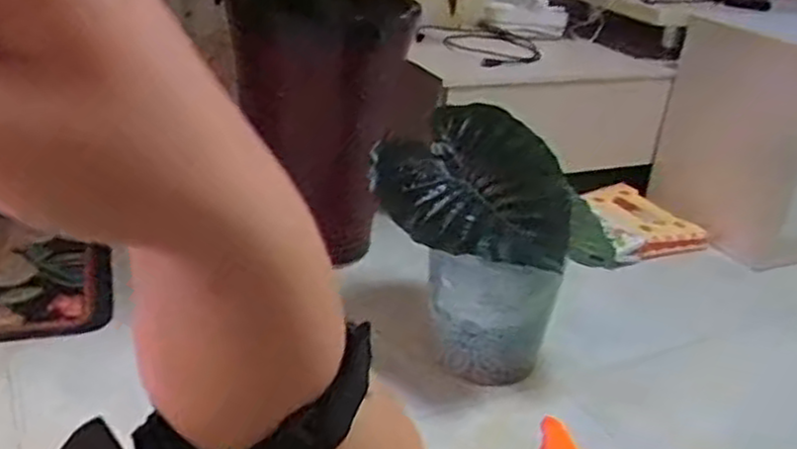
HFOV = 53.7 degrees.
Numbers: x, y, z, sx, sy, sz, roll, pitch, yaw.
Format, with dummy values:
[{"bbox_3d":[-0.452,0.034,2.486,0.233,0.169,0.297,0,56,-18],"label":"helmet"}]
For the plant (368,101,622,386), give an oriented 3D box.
[{"bbox_3d":[0.128,0.038,1.285,0.245,0.373,0.347,-15,32,-36],"label":"plant"}]

